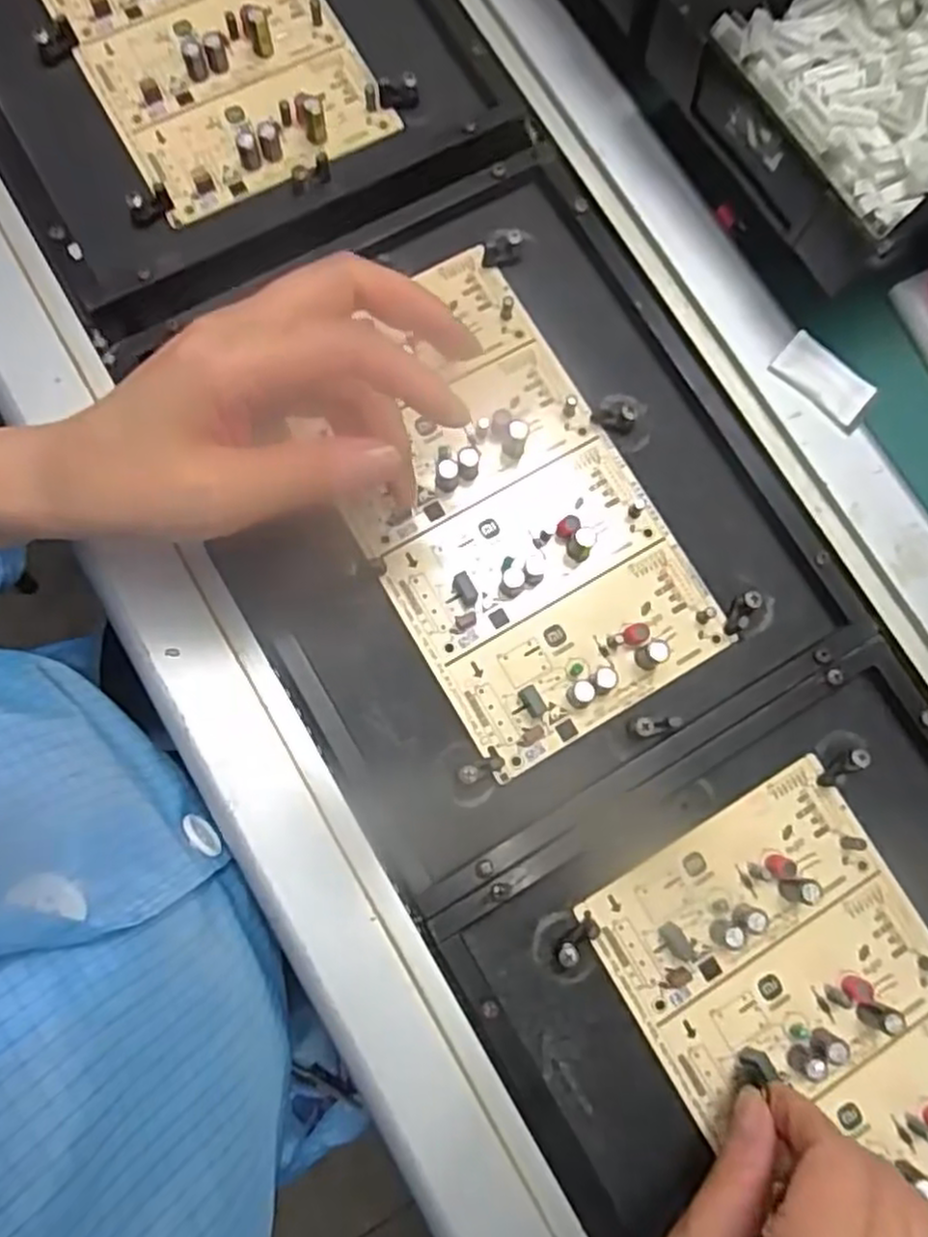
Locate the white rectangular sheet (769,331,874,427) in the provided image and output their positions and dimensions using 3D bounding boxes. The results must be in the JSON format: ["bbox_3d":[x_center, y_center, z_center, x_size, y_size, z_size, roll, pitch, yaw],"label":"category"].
[{"bbox_3d":[0.168,-0.113,0.351,0.045,0.006,0.024,40,80,3],"label":"white rectangular sheet"}]

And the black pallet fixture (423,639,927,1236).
[{"bbox_3d":[0.151,0.184,0.298,0.235,0.019,0.275,-29,82,-6],"label":"black pallet fixture"}]

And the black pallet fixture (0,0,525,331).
[{"bbox_3d":[-0.138,-0.301,0.371,0.226,0.019,0.266,-30,84,-8],"label":"black pallet fixture"}]

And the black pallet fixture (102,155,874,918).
[{"bbox_3d":[0.010,-0.053,0.336,0.232,0.023,0.275,-30,84,-8],"label":"black pallet fixture"}]

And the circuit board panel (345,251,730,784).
[{"bbox_3d":[0.014,-0.052,0.336,0.119,0.017,0.213,-30,84,-8],"label":"circuit board panel"}]

